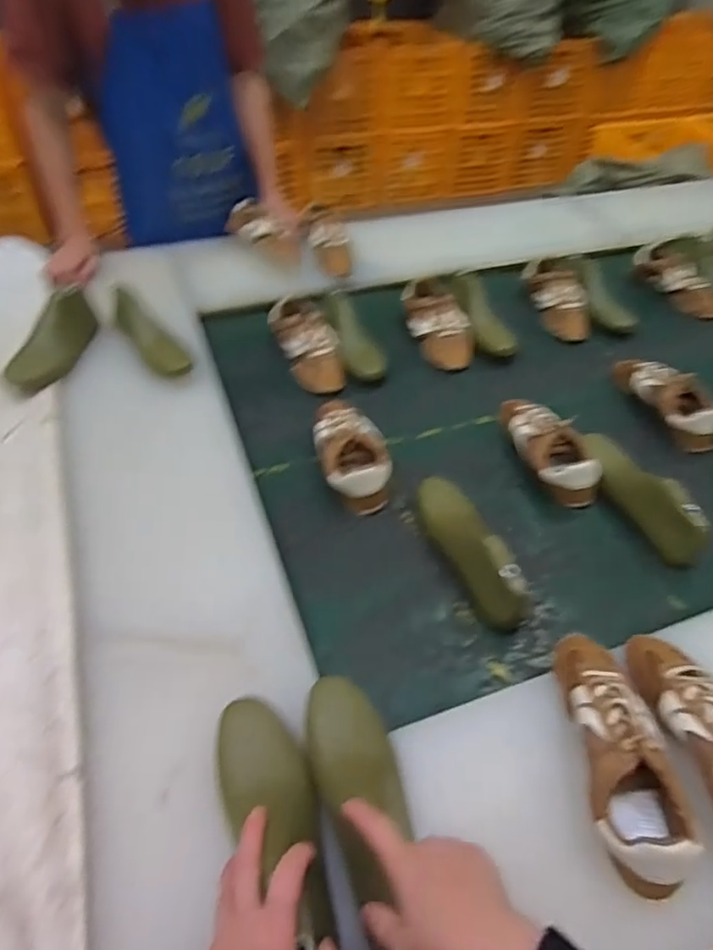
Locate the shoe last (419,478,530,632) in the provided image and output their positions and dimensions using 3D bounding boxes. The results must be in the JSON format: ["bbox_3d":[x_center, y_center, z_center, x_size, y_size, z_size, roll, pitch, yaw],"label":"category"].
[{"bbox_3d":[0.145,0.085,0.726,0.069,0.083,0.231,-16,50,-18],"label":"shoe last"}]

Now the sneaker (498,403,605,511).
[{"bbox_3d":[0.283,-0.047,0.860,0.079,0.070,0.213,-8,49,-11],"label":"sneaker"}]

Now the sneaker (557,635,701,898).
[{"bbox_3d":[0.240,0.239,0.522,0.078,0.068,0.218,5,47,0],"label":"sneaker"}]

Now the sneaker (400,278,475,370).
[{"bbox_3d":[0.157,-0.280,1.066,0.092,0.081,0.208,-12,50,-15],"label":"sneaker"}]

